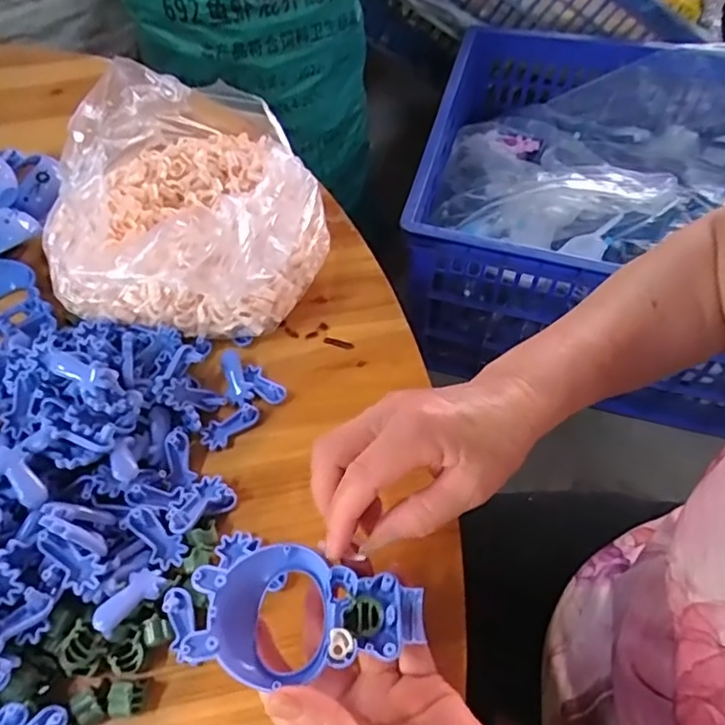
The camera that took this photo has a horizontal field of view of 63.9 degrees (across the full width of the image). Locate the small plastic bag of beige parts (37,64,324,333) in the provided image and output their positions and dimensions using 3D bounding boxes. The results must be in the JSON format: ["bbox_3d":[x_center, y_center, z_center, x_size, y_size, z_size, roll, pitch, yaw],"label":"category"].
[{"bbox_3d":[-0.117,-0.120,0.424,0.171,0.104,0.190,1,59,4],"label":"small plastic bag of beige parts"}]

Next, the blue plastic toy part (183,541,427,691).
[{"bbox_3d":[-0.024,0.113,0.263,0.102,0.020,0.057,-1,58,2],"label":"blue plastic toy part"}]

